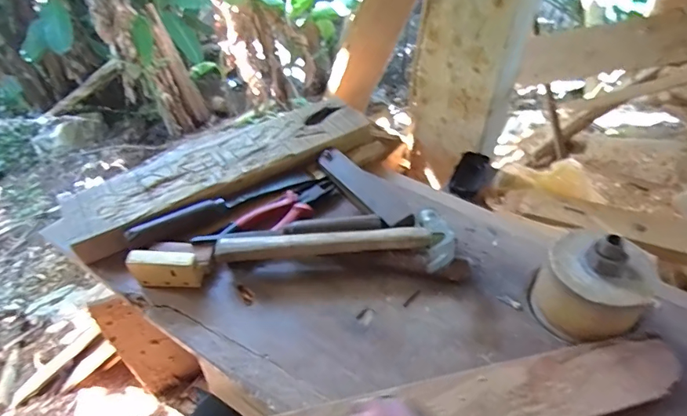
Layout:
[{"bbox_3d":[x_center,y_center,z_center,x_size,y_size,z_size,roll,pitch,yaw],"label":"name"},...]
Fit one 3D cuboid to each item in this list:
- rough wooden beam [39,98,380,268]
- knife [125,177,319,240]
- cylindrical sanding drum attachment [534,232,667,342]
[{"bbox_3d":[-0.183,-0.063,0.678,0.475,0.038,0.154,-24,49,-21],"label":"rough wooden beam"},{"bbox_3d":[-0.165,-0.007,0.635,0.261,0.021,0.028,-21,48,-19],"label":"knife"},{"bbox_3d":[0.258,0.080,0.467,0.096,0.104,0.099,-1,45,1],"label":"cylindrical sanding drum attachment"}]

